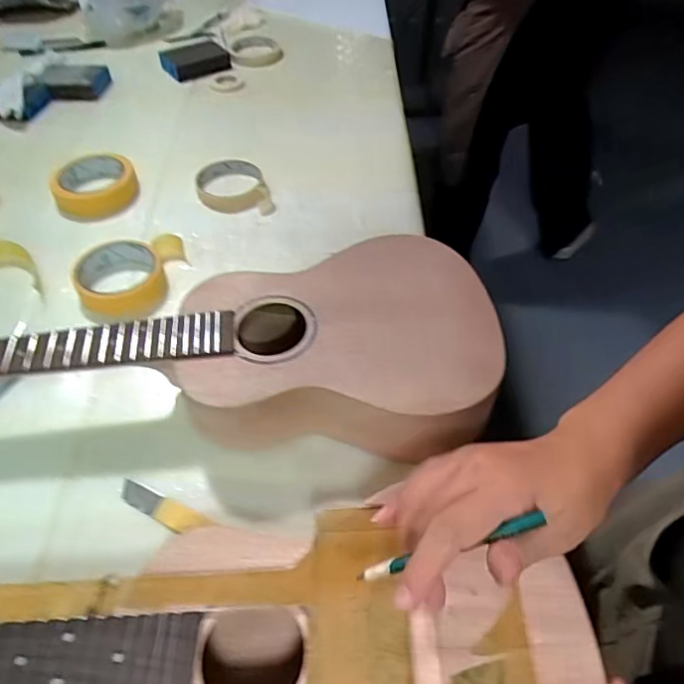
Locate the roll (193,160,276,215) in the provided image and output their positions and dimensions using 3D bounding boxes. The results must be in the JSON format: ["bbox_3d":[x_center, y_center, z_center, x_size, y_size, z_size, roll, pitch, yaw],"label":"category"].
[{"bbox_3d":[-0.136,-0.191,0.701,0.083,0.021,0.112,-15,51,-11],"label":"roll"}]

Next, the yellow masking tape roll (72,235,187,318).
[{"bbox_3d":[-0.233,-0.076,0.603,0.092,0.026,0.106,9,50,8],"label":"yellow masking tape roll"}]

